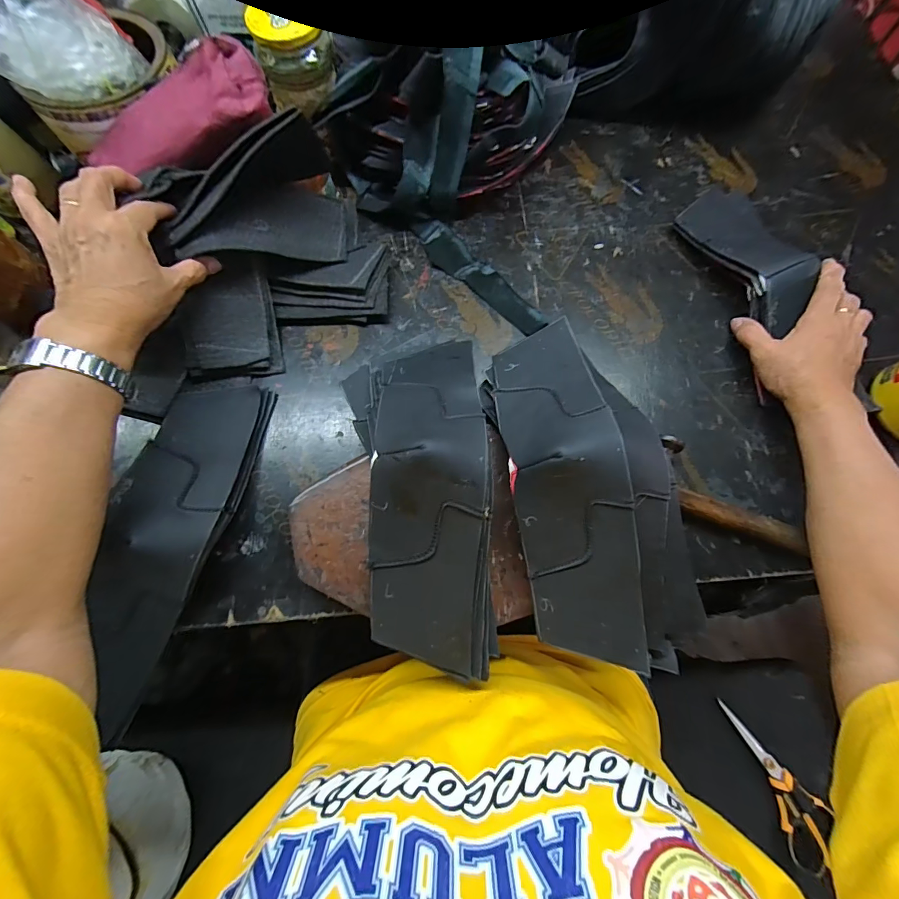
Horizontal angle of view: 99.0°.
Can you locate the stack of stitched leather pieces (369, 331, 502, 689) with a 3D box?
[{"bbox_3d":[-0.020,0.030,0.316,0.101,0.104,0.280,-3,74,-2],"label":"stack of stitched leather pieces"}]

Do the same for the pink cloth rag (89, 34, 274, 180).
[{"bbox_3d":[-0.256,-0.299,0.354,0.190,0.046,0.083,-8,74,15],"label":"pink cloth rag"}]

